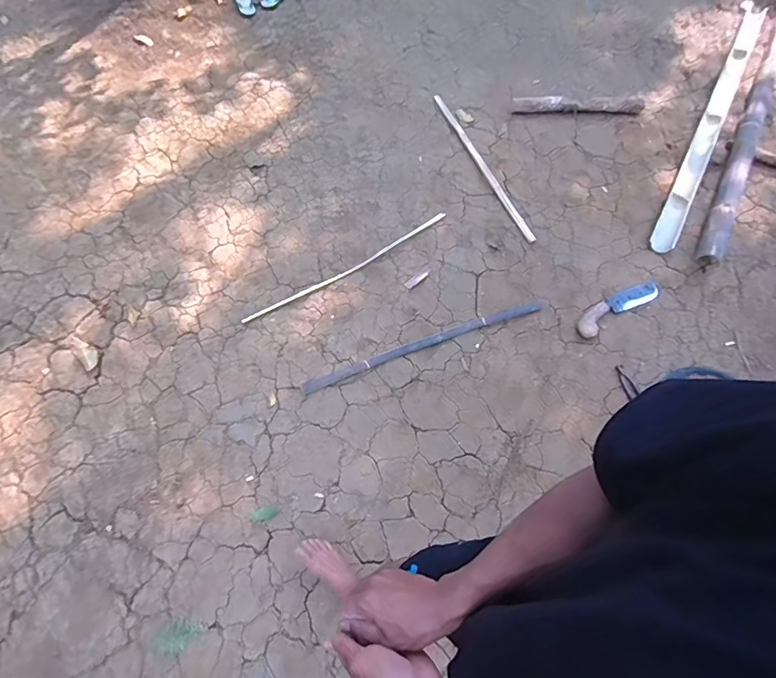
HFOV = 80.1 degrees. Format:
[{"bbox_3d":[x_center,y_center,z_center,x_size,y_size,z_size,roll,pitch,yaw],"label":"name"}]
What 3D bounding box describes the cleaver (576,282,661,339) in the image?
[{"bbox_3d":[0.827,-0.118,1.653,0.364,0.028,0.084,-28,68,-13],"label":"cleaver"}]

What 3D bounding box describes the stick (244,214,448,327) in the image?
[{"bbox_3d":[-0.138,-0.271,1.756,0.881,0.013,0.046,-31,68,-14],"label":"stick"}]

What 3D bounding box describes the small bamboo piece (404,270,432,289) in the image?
[{"bbox_3d":[0.114,-0.227,1.720,0.119,0.004,0.031,-36,70,-16],"label":"small bamboo piece"}]

